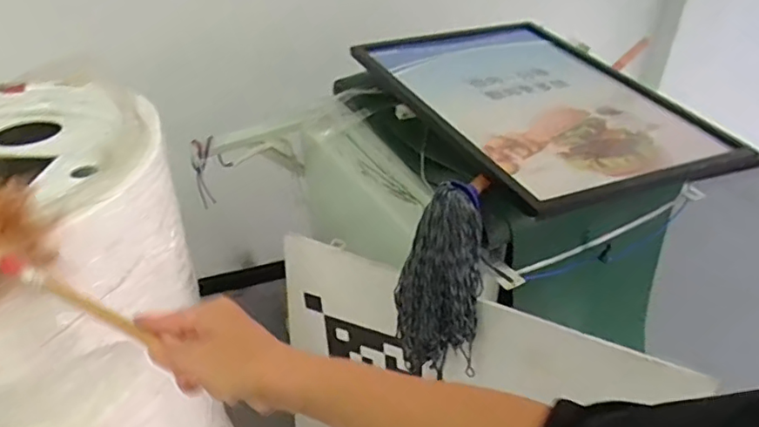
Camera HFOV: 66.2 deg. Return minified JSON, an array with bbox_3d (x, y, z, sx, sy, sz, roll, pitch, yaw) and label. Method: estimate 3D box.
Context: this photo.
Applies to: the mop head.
[{"bbox_3d":[0.092,0.109,0.901,0.127,0.296,0.108,5,38,7],"label":"mop head"}]

